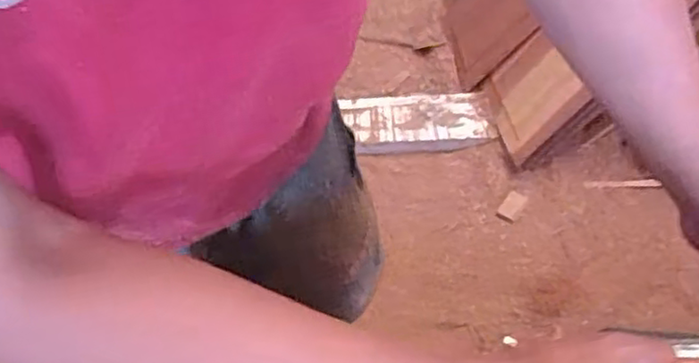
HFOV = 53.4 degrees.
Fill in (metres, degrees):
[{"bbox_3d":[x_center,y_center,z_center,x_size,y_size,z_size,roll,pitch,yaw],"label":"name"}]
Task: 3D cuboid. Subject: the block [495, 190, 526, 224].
[{"bbox_3d":[0.340,0.053,1.462,0.037,0.017,0.072,30,65,18],"label":"block"}]

